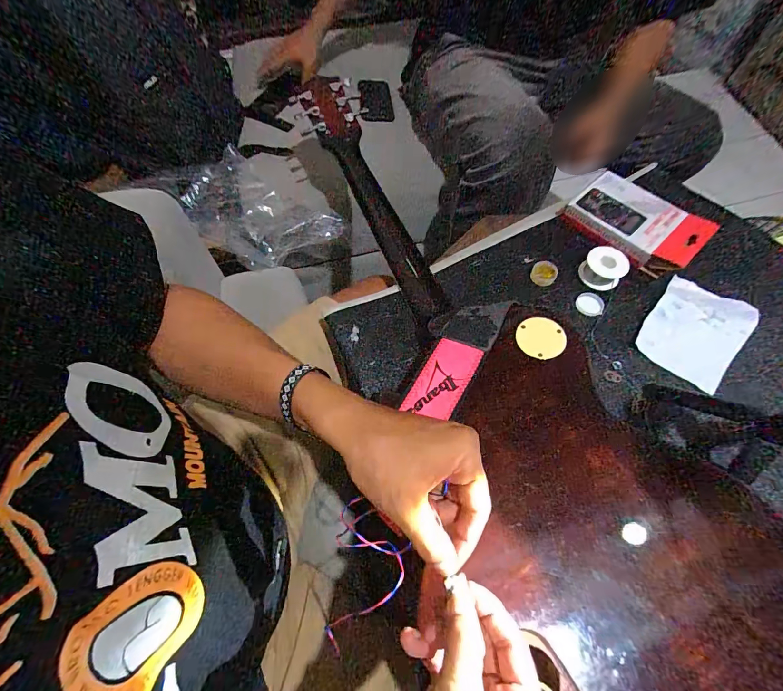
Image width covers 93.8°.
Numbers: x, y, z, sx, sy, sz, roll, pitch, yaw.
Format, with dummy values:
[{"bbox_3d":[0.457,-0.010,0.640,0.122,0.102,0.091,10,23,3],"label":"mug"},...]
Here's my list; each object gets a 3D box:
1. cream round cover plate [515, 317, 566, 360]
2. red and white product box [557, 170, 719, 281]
[{"bbox_3d":[0.163,-0.009,0.398,0.049,0.008,0.049,-1,63,1],"label":"cream round cover plate"},{"bbox_3d":[0.346,-0.174,0.522,0.126,0.032,0.168,-42,69,-18],"label":"red and white product box"}]

